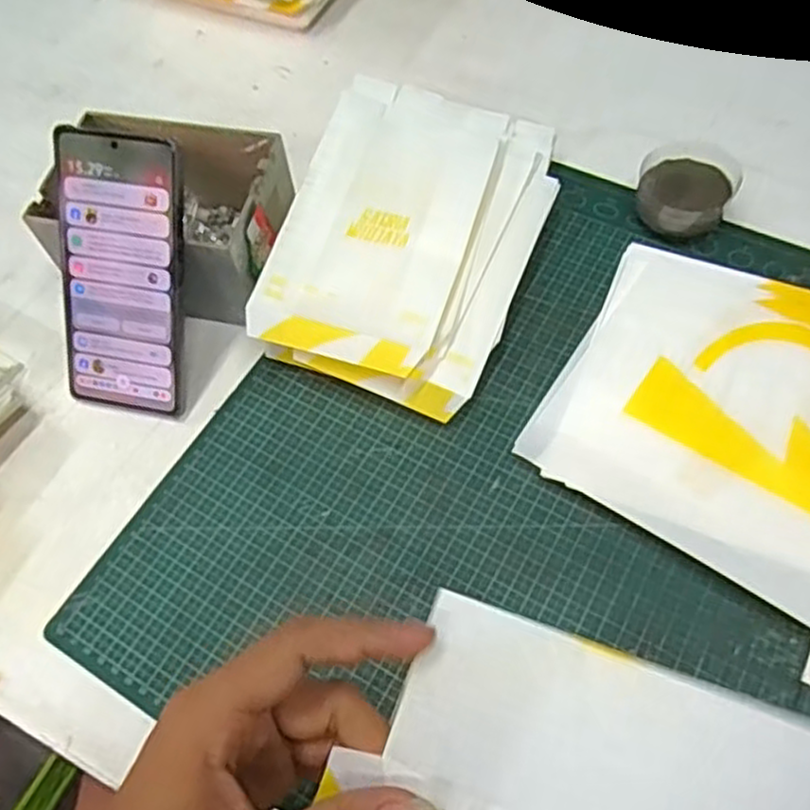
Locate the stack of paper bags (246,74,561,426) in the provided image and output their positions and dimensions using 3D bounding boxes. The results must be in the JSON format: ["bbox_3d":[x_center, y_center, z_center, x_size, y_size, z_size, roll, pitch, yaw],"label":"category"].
[{"bbox_3d":[0.005,-0.109,0.482,0.148,0.060,0.222,16,63,14],"label":"stack of paper bags"}]

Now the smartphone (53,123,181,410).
[{"bbox_3d":[-0.165,-0.072,0.435,0.069,0.161,0.007,12,22,10],"label":"smartphone"}]

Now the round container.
[{"bbox_3d":[0.187,-0.144,0.504,0.059,0.040,0.067,10,62,10],"label":"round container"}]

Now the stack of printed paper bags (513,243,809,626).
[{"bbox_3d":[0.193,0.003,0.428,0.196,0.017,0.197,26,66,18],"label":"stack of printed paper bags"}]

